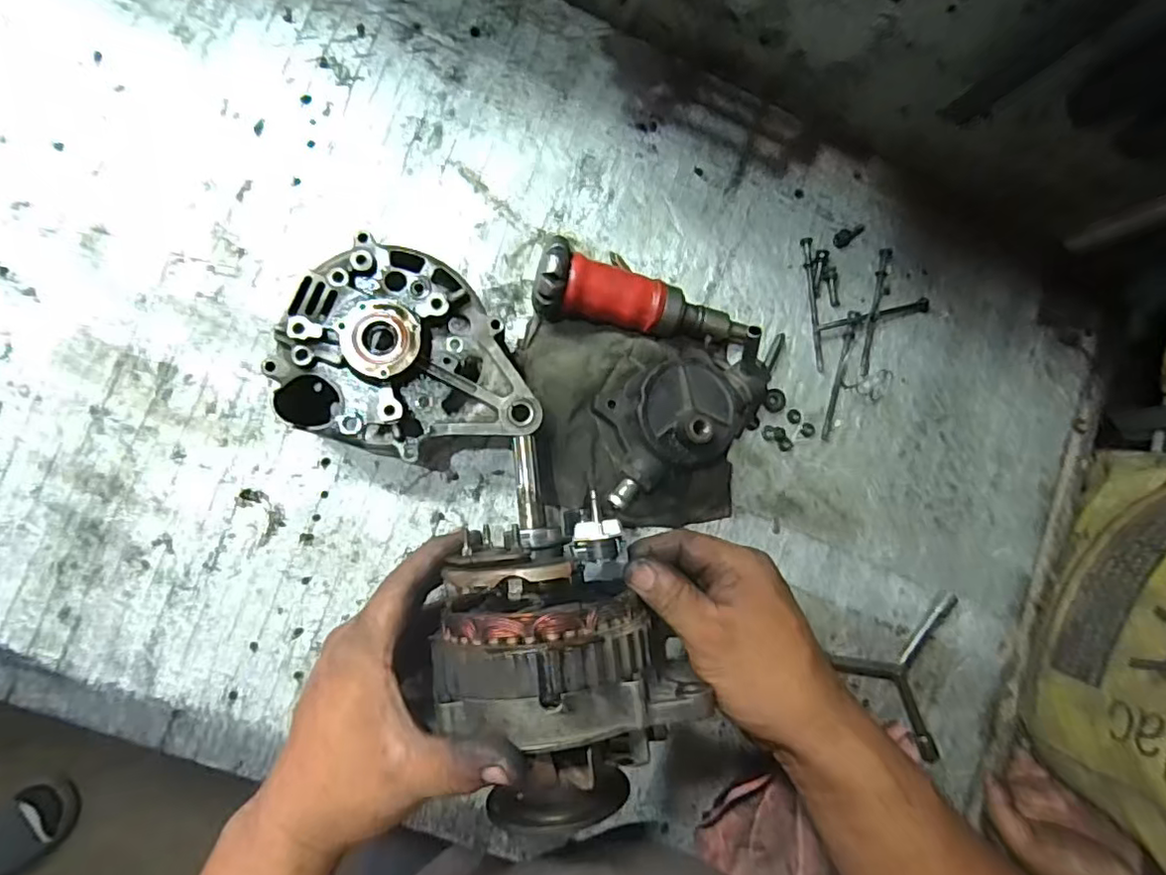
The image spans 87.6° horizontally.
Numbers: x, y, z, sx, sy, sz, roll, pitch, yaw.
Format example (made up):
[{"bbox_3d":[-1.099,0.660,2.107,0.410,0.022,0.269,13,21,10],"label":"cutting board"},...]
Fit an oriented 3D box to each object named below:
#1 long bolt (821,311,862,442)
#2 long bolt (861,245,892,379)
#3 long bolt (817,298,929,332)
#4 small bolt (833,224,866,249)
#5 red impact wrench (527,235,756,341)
[{"bbox_3d":[0.195,-0.048,0.460,0.008,0.007,0.101,15,83,-7],"label":"long bolt"},{"bbox_3d":[0.225,-0.098,0.467,0.011,0.006,0.100,15,84,-7],"label":"long bolt"},{"bbox_3d":[0.222,-0.094,0.464,0.095,0.007,0.010,-11,87,-9],"label":"long bolt"},{"bbox_3d":[0.208,-0.157,0.471,0.028,0.007,0.013,-27,90,-9],"label":"small bolt"},{"bbox_3d":[0.045,-0.089,0.422,0.157,0.050,0.041,12,84,-7],"label":"red impact wrench"}]

